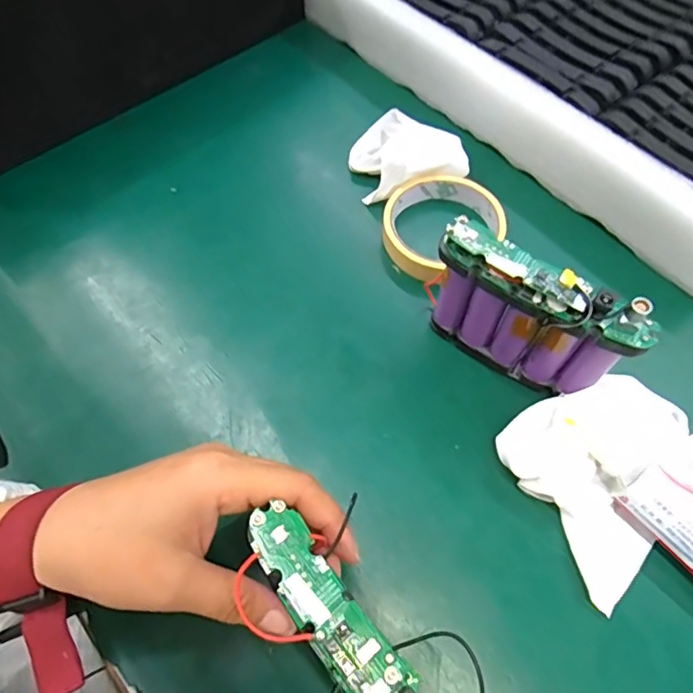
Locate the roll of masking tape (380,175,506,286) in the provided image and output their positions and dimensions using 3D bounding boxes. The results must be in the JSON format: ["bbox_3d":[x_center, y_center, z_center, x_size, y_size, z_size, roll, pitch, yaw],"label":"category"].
[{"bbox_3d":[0.068,-0.091,0.396,0.088,0.023,0.078,-29,65,-14],"label":"roll of masking tape"}]

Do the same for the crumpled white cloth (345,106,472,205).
[{"bbox_3d":[0.047,-0.154,0.423,0.083,0.034,0.070,-18,63,-9],"label":"crumpled white cloth"}]

